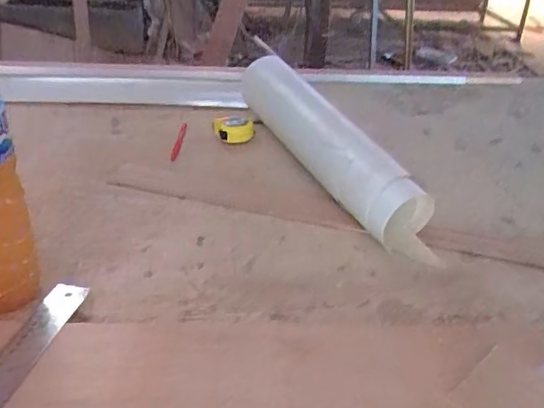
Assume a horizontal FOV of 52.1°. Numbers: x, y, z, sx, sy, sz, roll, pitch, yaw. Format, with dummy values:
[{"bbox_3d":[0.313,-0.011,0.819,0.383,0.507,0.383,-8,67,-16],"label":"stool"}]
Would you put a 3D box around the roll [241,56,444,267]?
[{"bbox_3d":[0.074,-0.116,0.903,0.096,0.108,0.582,-10,34,-20],"label":"roll"}]

